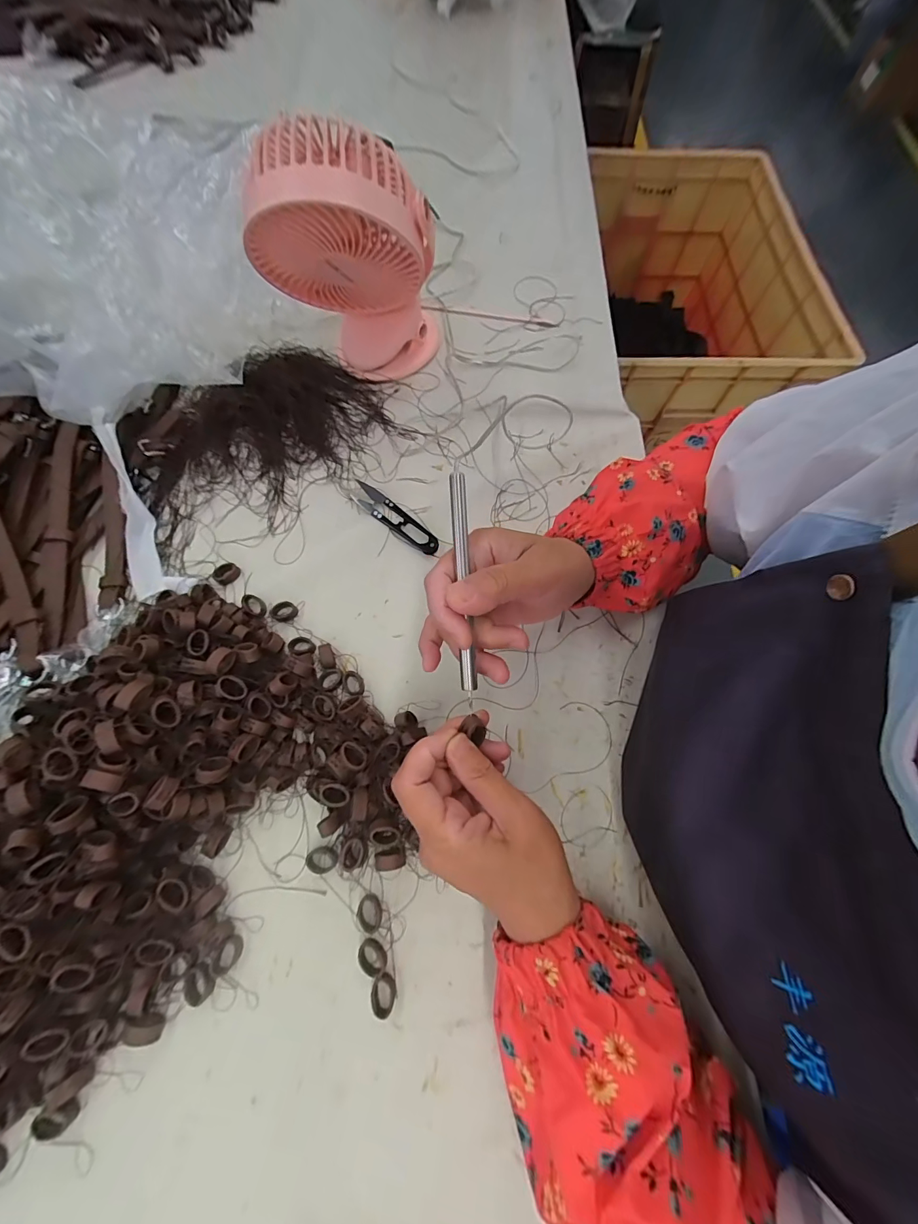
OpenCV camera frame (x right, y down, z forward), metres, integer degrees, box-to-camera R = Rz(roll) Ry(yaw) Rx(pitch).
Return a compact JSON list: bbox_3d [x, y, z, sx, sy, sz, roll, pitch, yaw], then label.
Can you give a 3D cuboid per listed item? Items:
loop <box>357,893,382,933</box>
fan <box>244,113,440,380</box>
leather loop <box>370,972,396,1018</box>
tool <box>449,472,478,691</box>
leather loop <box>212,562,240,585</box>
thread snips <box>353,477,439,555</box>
[{"bbox_3d":[-0.061,0.206,0.282,0.016,0.005,0.022,-8,71,-5],"label":"loop"},{"bbox_3d":[-0.091,-0.295,0.358,0.149,0.178,0.094,-6,71,-4],"label":"fan"},{"bbox_3d":[-0.049,0.247,0.266,0.016,0.009,0.020,13,70,2],"label":"leather loop"},{"bbox_3d":[0.003,-0.016,0.240,0.010,0.013,0.122,-3,96,-3],"label":"tool"},{"bbox_3d":[-0.207,-0.035,0.366,0.021,0.006,0.018,-42,77,-15],"label":"leather loop"},{"bbox_3d":[-0.059,-0.086,0.382,0.098,0.009,0.022,40,74,11],"label":"thread snips"}]

